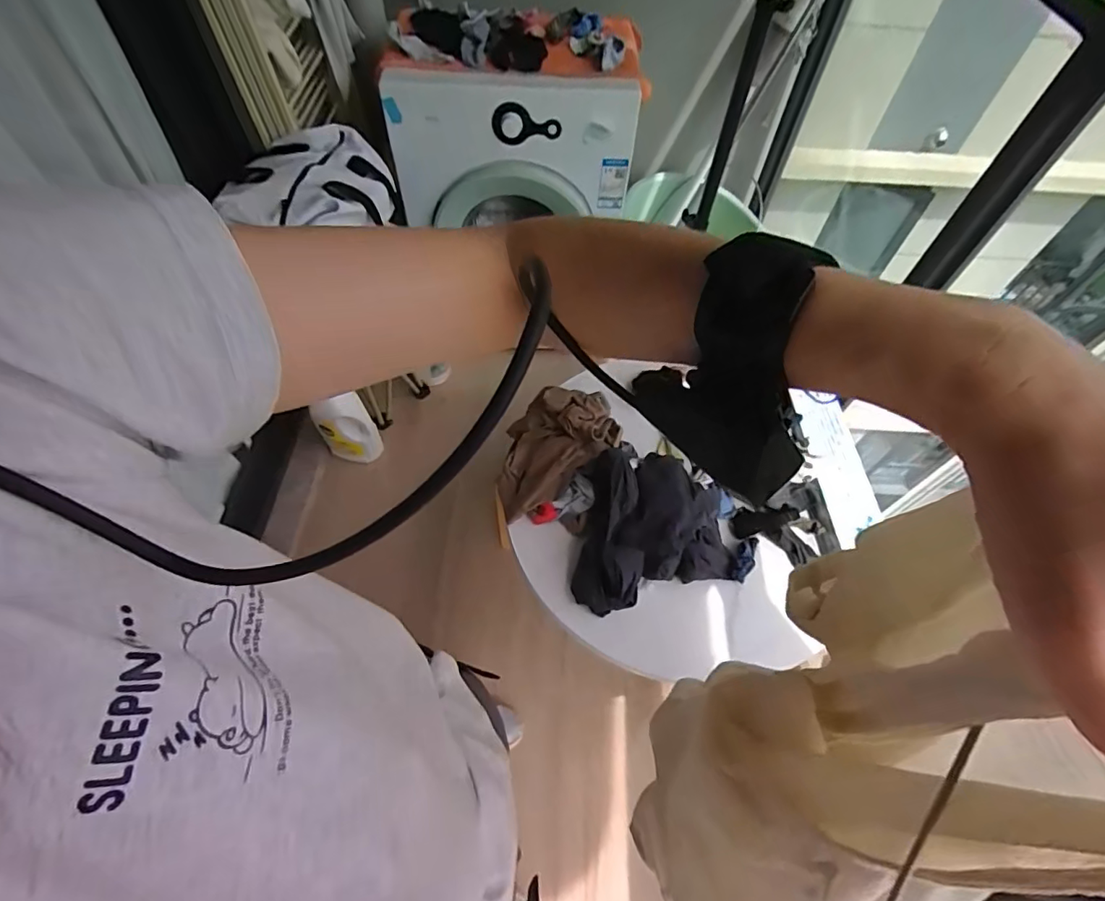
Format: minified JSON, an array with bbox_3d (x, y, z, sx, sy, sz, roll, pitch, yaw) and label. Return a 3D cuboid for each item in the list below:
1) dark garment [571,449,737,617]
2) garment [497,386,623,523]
[{"bbox_3d":[0.209,0.157,1.061,0.304,0.119,0.318,4,58,1],"label":"dark garment"},{"bbox_3d":[-0.003,-0.019,1.198,0.358,0.136,0.203,-37,66,-22],"label":"garment"}]

